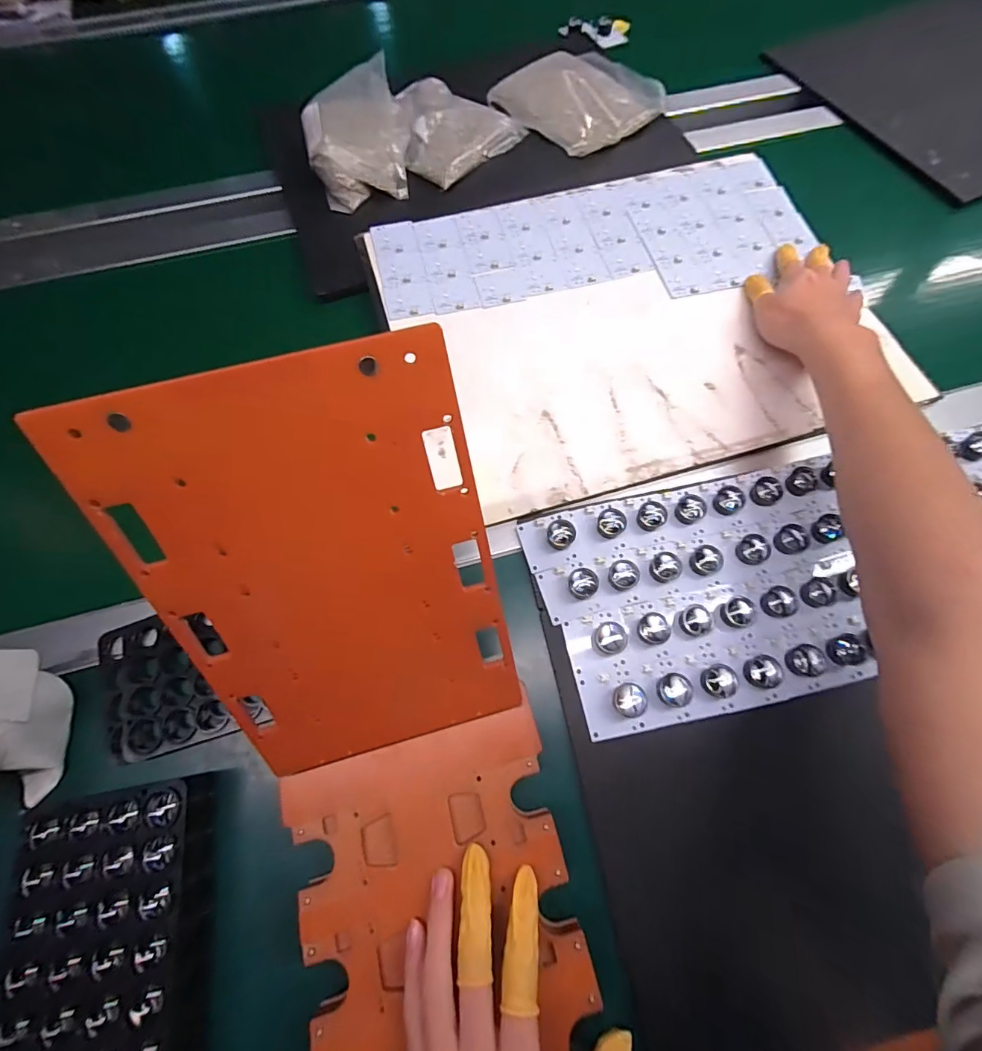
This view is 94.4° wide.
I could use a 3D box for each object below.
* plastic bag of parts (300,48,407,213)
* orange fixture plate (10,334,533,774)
[{"bbox_3d":[-0.159,-0.462,0.535,0.120,0.041,0.178,-11,70,-4],"label":"plastic bag of parts"},{"bbox_3d":[-0.077,0.035,0.232,0.156,0.227,0.008,-14,31,-5],"label":"orange fixture plate"}]

